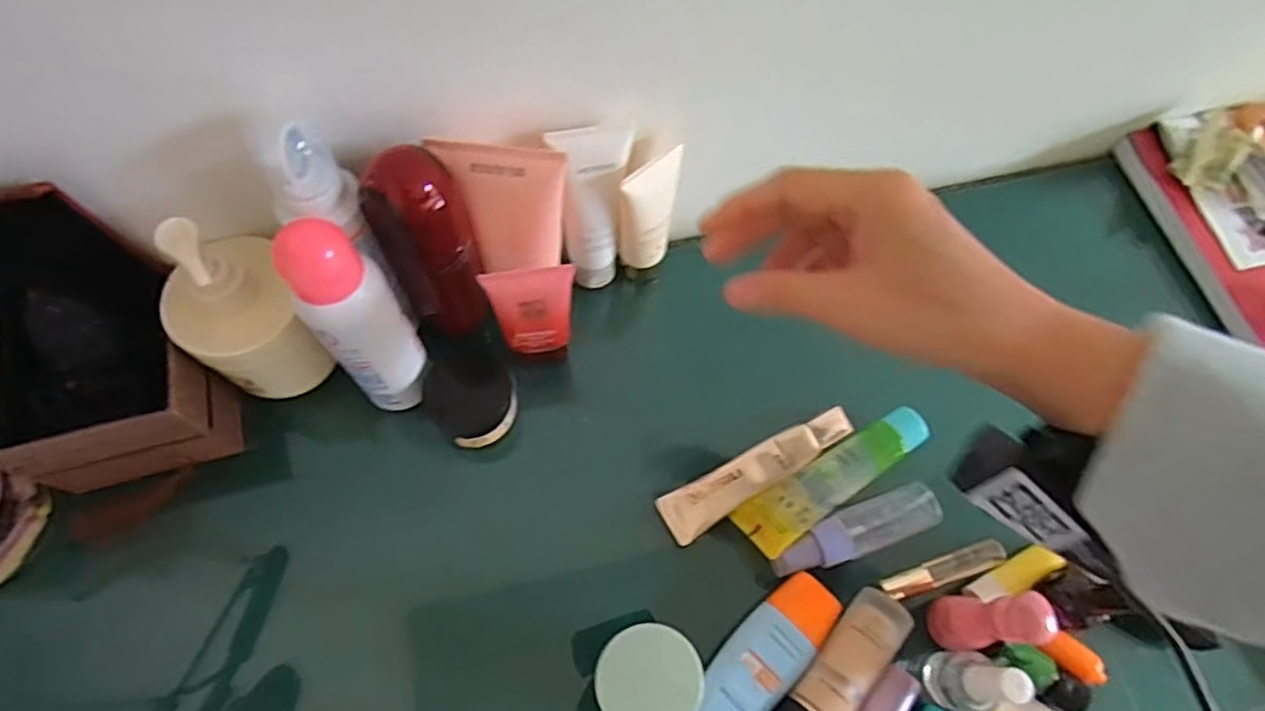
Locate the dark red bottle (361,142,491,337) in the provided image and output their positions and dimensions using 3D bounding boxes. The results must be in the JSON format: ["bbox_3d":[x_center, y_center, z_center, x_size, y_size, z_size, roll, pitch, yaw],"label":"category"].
[{"bbox_3d":[-0.117,-0.061,0.418,0.049,0.147,0.039,-36,73,-16],"label":"dark red bottle"}]

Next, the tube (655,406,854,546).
[{"bbox_3d":[0.084,0.077,0.458,0.139,0.016,0.031,-26,70,-13],"label":"tube"}]

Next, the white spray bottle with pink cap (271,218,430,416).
[{"bbox_3d":[-0.149,-0.017,0.390,0.043,0.166,0.036,-25,70,-13],"label":"white spray bottle with pink cap"}]

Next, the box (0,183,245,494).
[{"bbox_3d":[-0.313,-0.008,0.383,0.107,0.168,0.114,-10,67,-7],"label":"box"}]

